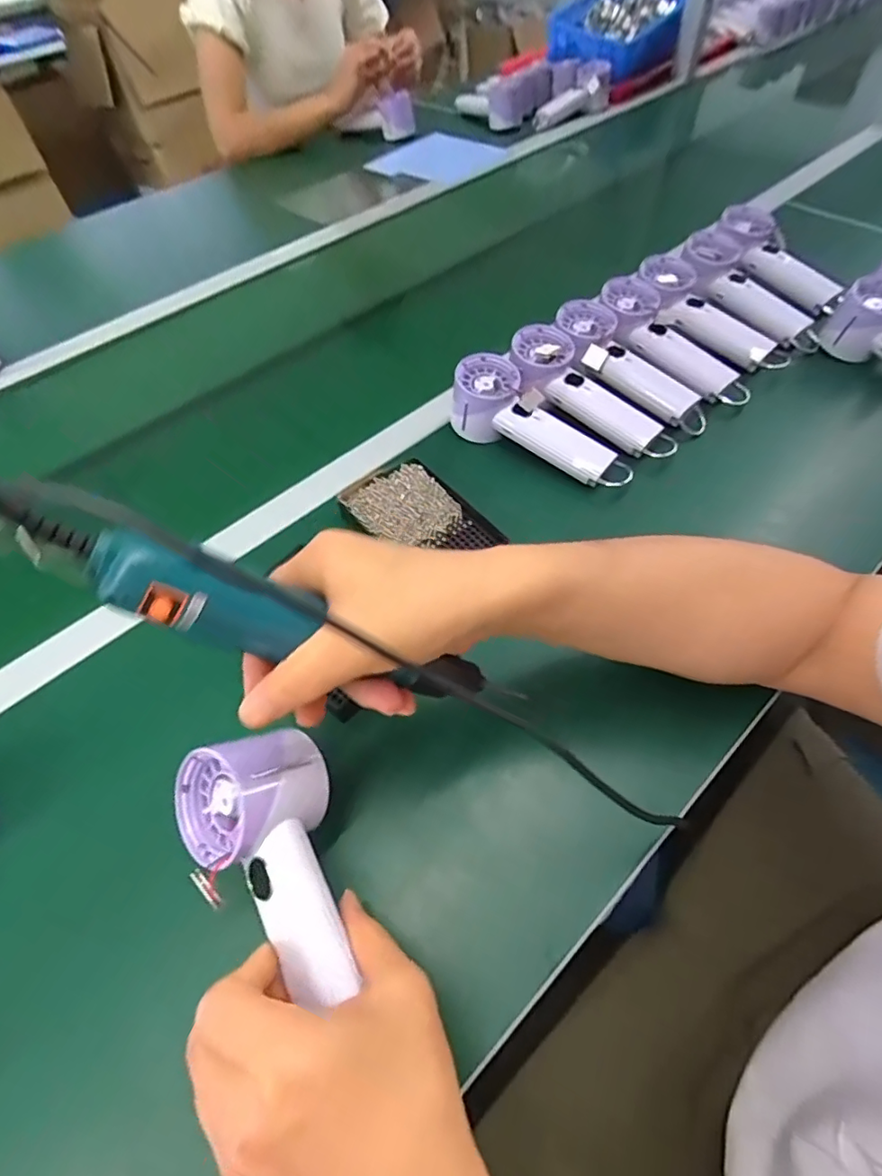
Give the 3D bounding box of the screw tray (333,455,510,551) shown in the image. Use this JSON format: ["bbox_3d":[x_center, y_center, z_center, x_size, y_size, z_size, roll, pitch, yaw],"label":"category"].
[{"bbox_3d":[-0.021,-0.064,0.491,0.084,0.017,0.132,-37,61,-20],"label":"screw tray"}]

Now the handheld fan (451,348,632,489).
[{"bbox_3d":[0.096,-0.156,0.540,0.197,0.067,0.064,35,64,10],"label":"handheld fan"}]

